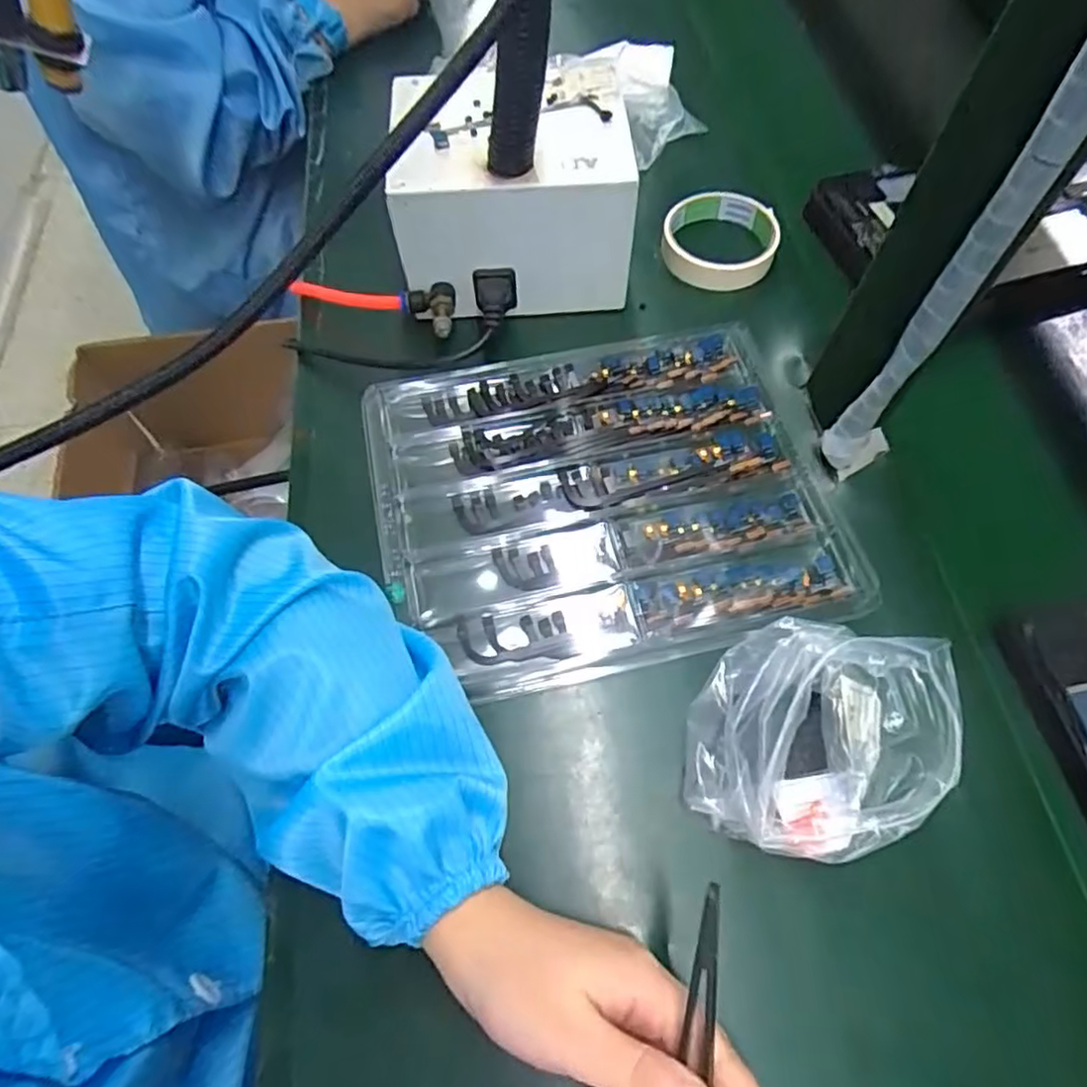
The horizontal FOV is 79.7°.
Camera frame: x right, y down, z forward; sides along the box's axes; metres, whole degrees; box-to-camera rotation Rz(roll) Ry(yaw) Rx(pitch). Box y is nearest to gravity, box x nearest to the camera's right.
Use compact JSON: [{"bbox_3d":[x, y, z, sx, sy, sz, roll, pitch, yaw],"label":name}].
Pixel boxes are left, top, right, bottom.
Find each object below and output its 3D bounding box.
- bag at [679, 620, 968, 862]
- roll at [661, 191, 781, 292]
[{"bbox_3d":[0.131,0.094,0.314,0.113,0.062,0.107,12,67,9],"label":"bag"},{"bbox_3d":[0.139,-0.239,0.510,0.084,0.025,0.084,-1,65,2],"label":"roll"}]

